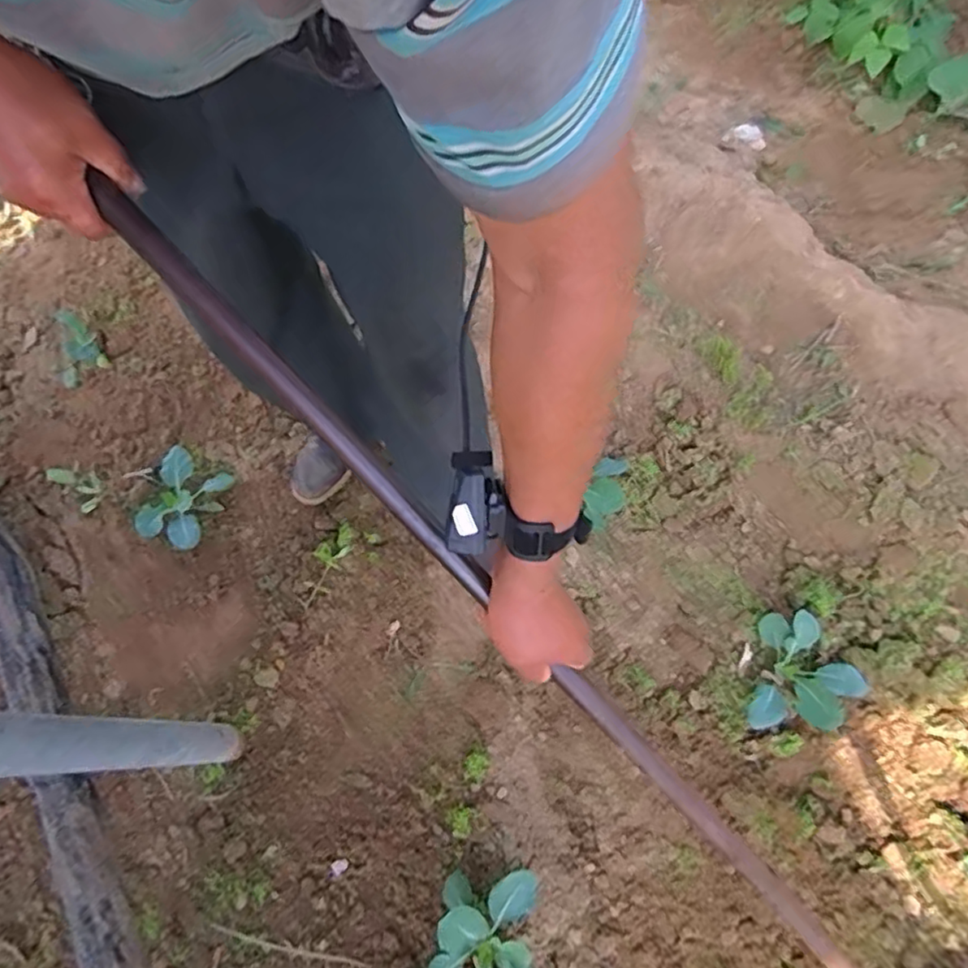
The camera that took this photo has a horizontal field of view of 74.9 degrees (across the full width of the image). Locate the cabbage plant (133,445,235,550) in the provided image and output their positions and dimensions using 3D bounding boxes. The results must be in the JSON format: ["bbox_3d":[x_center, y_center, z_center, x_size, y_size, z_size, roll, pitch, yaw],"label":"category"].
[{"bbox_3d":[-0.584,0.032,1.220,0.138,0.053,0.172,24,70,11],"label":"cabbage plant"}]

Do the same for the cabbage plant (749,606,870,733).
[{"bbox_3d":[0.531,0.314,1.028,0.166,0.075,0.188,11,68,6],"label":"cabbage plant"}]

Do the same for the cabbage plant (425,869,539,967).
[{"bbox_3d":[-0.006,0.683,0.906,0.171,0.098,0.223,-1,68,1],"label":"cabbage plant"}]

